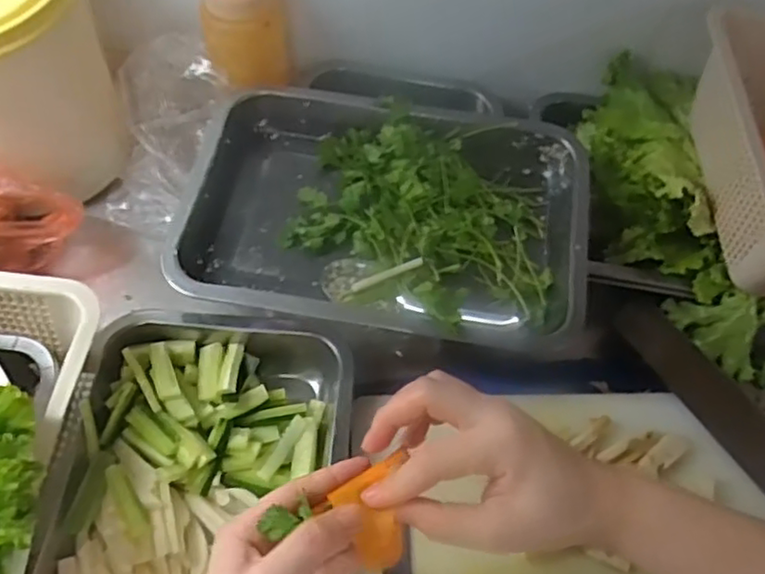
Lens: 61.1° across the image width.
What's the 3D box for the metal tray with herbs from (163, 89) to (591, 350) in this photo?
[{"bbox_3d":[0.002,-0.061,0.513,0.307,0.044,0.218,8,57,2],"label":"metal tray with herbs"}]

